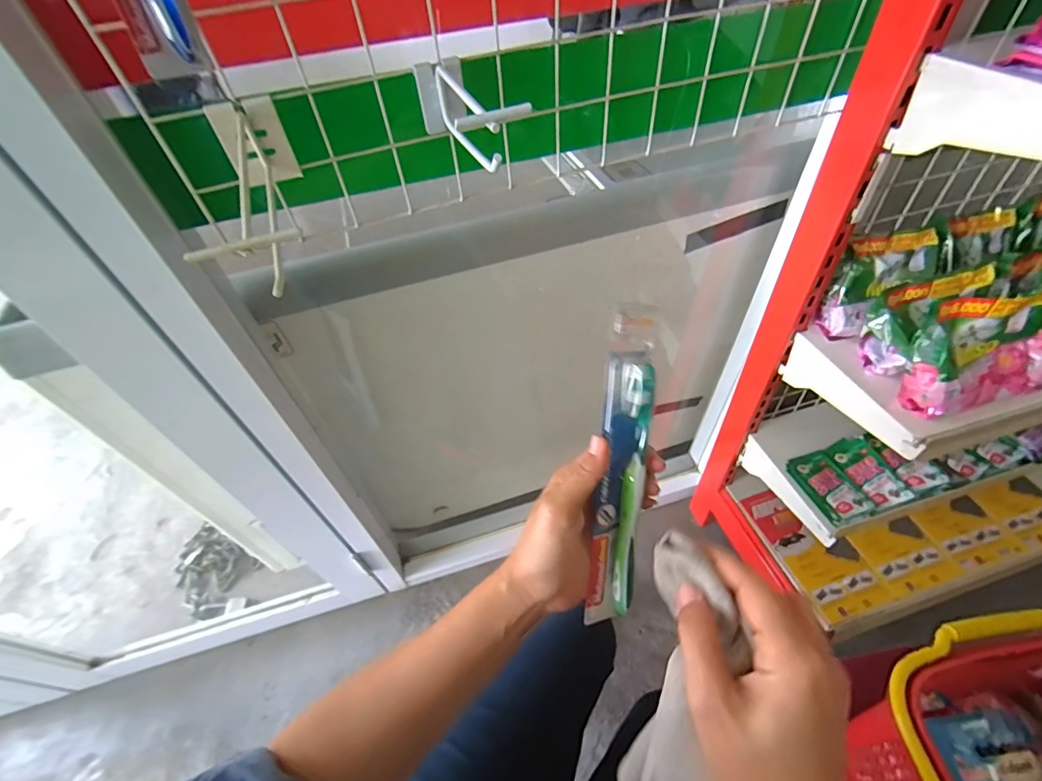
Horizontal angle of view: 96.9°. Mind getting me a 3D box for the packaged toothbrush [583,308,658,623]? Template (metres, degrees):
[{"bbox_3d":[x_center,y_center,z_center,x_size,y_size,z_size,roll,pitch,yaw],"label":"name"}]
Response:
[{"bbox_3d":[0.070,0.057,0.323,0.031,0.225,0.019,5,11,8],"label":"packaged toothbrush"}]

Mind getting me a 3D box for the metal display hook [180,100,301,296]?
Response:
[{"bbox_3d":[-0.191,-0.143,0.334,0.053,0.061,0.206,-18,51,-11],"label":"metal display hook"}]

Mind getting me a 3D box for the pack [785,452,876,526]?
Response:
[{"bbox_3d":[0.529,0.165,0.792,0.079,0.019,0.127,-16,50,-10],"label":"pack"}]

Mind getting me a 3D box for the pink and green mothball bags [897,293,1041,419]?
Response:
[{"bbox_3d":[0.559,-0.050,0.554,0.172,0.122,0.082,-14,50,-8],"label":"pink and green mothball bags"}]

